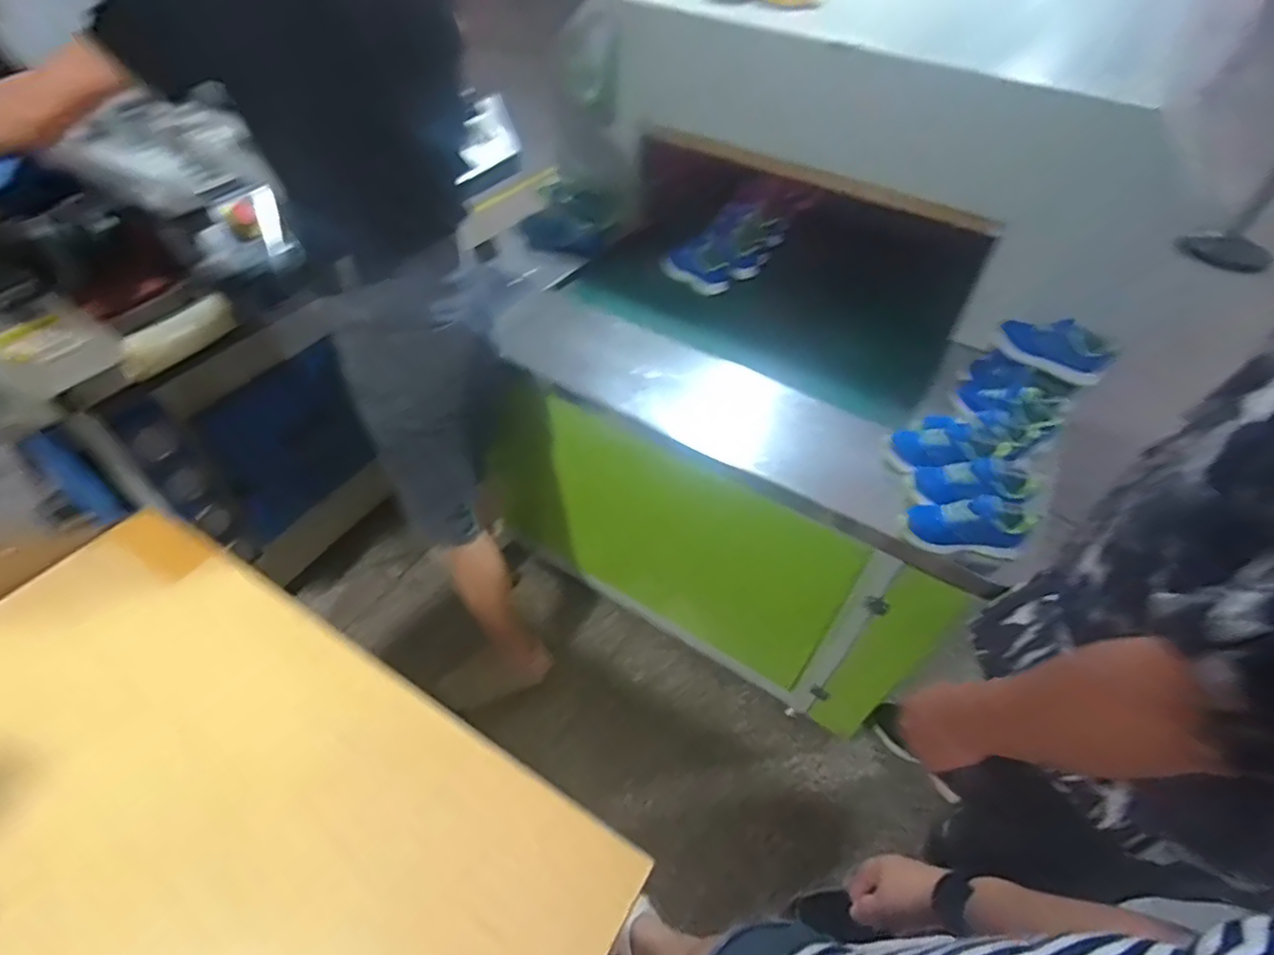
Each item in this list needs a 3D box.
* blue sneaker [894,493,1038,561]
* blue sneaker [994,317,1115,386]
[{"bbox_3d":[0.488,0.067,0.914,0.178,0.083,0.065,8,47,2],"label":"blue sneaker"},{"bbox_3d":[0.728,-0.227,1.098,0.074,0.073,0.182,-28,43,-28],"label":"blue sneaker"}]

